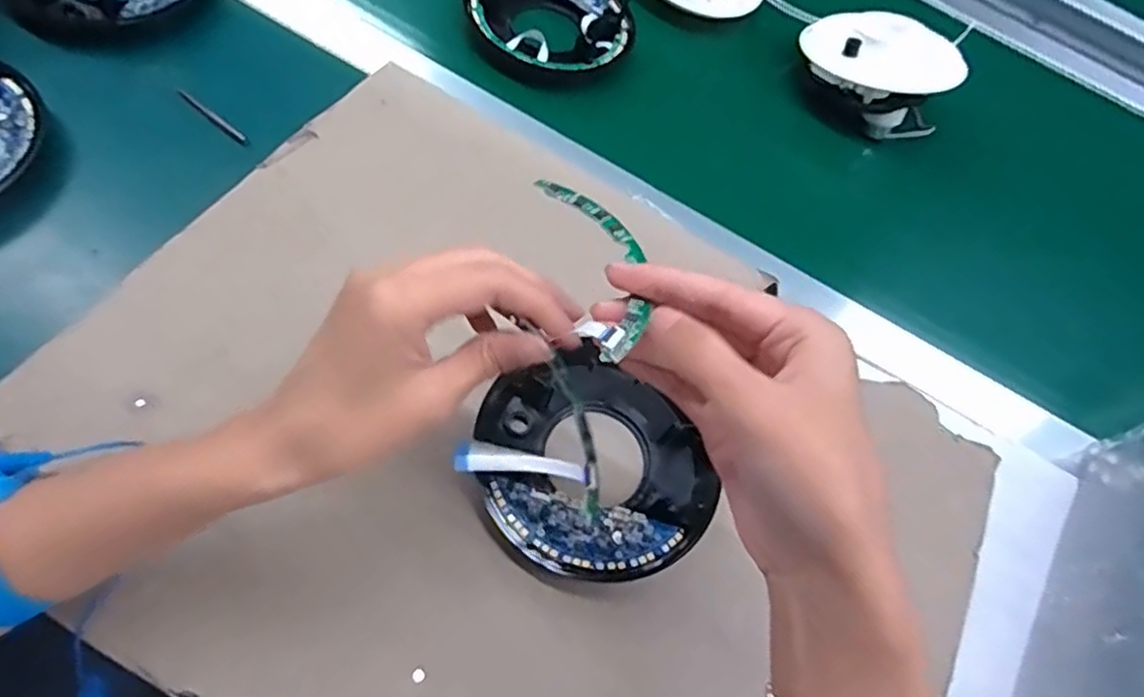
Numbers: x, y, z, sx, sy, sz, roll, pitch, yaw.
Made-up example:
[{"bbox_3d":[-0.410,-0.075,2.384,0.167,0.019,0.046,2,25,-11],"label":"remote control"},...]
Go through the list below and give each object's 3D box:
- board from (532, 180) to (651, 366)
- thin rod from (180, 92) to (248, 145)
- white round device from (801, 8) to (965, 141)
[{"bbox_3d":[0.011,-0.033,0.263,0.034,0.010,0.096,-9,50,-3],"label":"board"},{"bbox_3d":[-0.226,-0.146,0.433,0.062,0.008,0.006,34,66,21],"label":"thin rod"},{"bbox_3d":[0.242,-0.222,0.546,0.110,0.064,0.087,-2,59,2],"label":"white round device"}]

